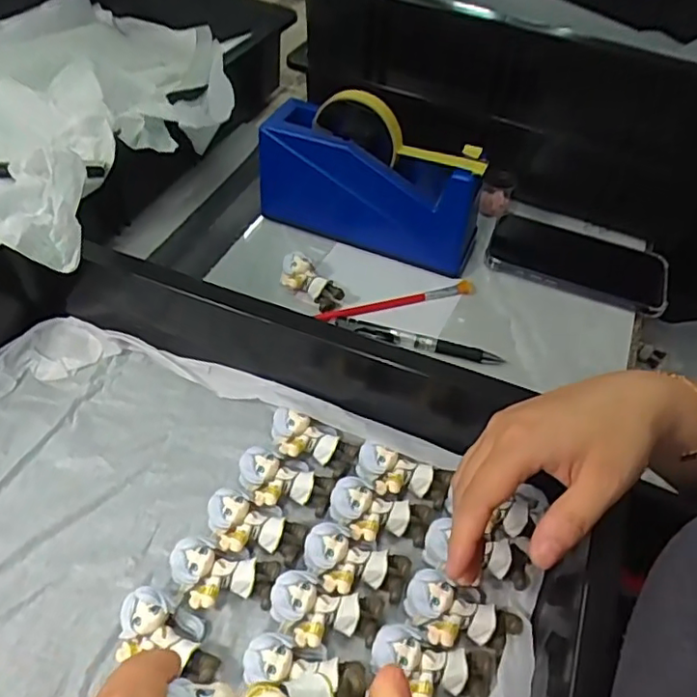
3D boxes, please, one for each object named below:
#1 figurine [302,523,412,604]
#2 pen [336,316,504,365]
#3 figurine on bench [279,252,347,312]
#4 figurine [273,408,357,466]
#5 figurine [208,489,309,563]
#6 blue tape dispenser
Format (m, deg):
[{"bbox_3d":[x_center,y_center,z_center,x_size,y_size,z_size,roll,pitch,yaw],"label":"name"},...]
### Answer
[{"bbox_3d":[0.003,0.130,0.349,0.062,0.023,0.033,20,51,11],"label":"figurine"},{"bbox_3d":[0.058,-0.007,0.491,0.138,0.009,0.018,14,50,6],"label":"pen"},{"bbox_3d":[-0.034,-0.055,0.512,0.060,0.028,0.031,30,54,19],"label":"figurine on bench"},{"bbox_3d":[-0.025,0.064,0.398,0.060,0.022,0.025,18,50,9],"label":"figurine"},{"bbox_3d":[-0.057,0.112,0.364,0.061,0.025,0.034,11,50,3],"label":"figurine"},{"bbox_3d":[0.021,-0.151,0.529,0.199,0.124,0.056,18,51,10],"label":"blue tape dispenser"}]

